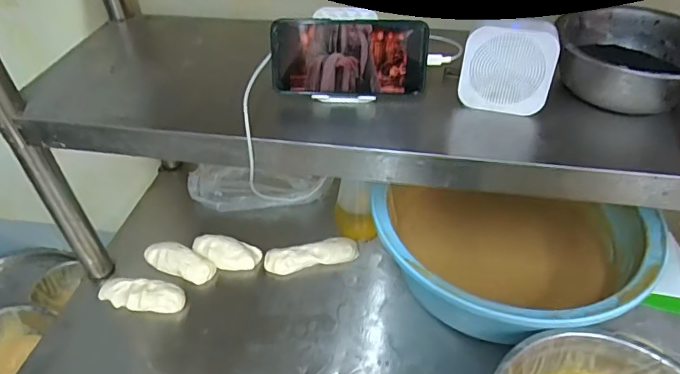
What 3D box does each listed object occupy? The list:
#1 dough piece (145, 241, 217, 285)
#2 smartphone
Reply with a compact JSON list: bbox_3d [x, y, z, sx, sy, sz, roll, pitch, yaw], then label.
[{"bbox_3d":[-0.244,0.113,0.731,0.108,0.028,0.045,19,46,21],"label":"dough piece"},{"bbox_3d":[0.010,-0.136,0.511,0.160,0.077,0.004,2,23,2],"label":"smartphone"}]

